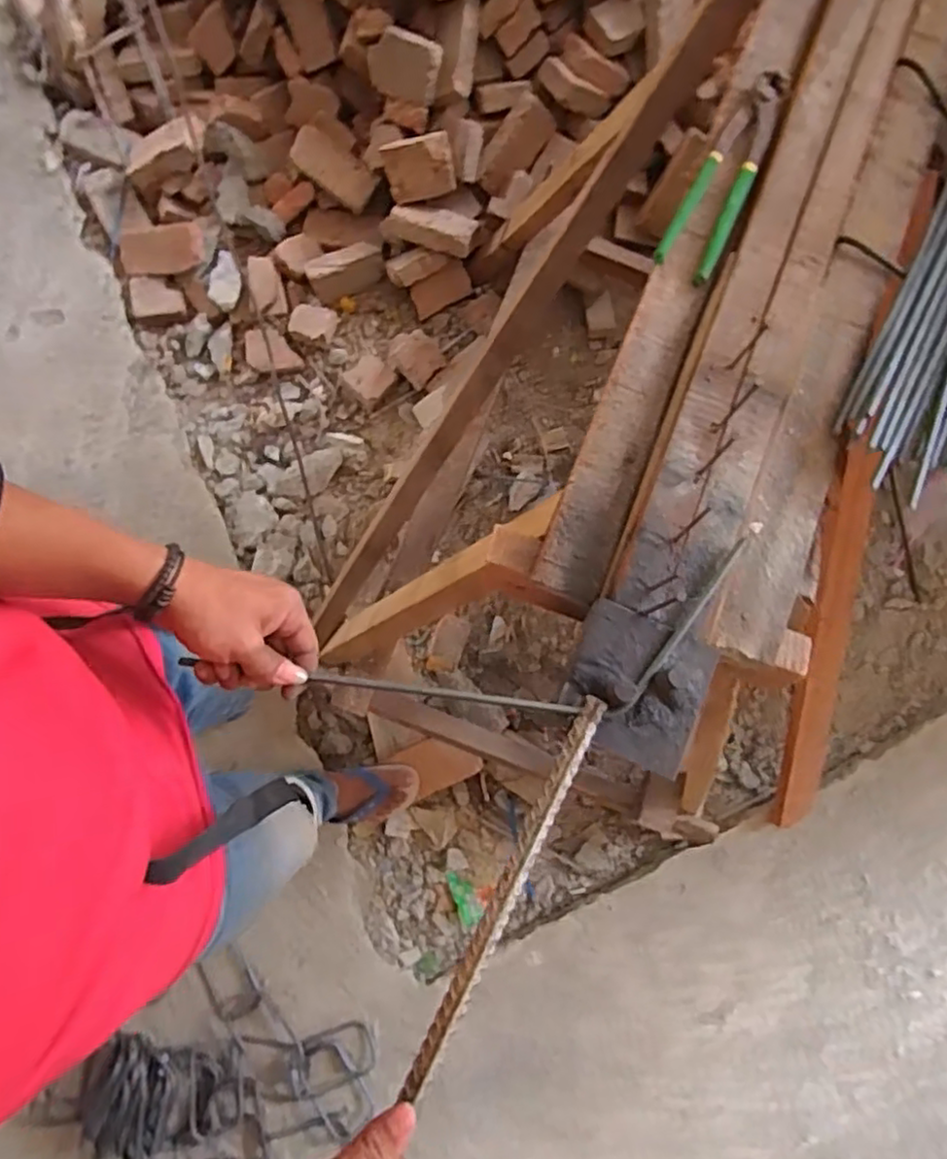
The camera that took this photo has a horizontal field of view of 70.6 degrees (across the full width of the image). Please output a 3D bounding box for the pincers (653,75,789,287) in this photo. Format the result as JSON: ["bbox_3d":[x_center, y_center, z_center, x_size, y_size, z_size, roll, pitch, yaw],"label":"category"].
[{"bbox_3d":[0.225,-0.364,0.599,0.052,0.015,0.213,25,79,4],"label":"pincers"}]

